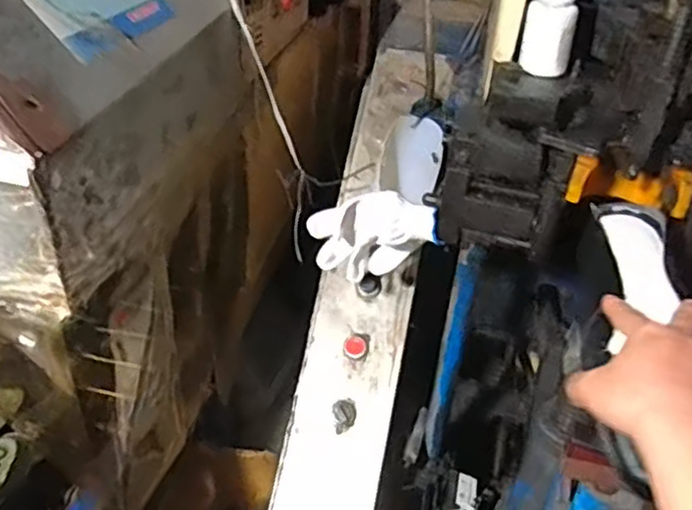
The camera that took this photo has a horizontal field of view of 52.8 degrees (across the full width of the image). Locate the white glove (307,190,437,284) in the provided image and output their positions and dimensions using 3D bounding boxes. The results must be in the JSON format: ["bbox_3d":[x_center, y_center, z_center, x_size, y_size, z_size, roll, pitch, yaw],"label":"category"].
[{"bbox_3d":[0.032,-0.020,0.835,0.149,0.120,0.058,8,33,6],"label":"white glove"}]

